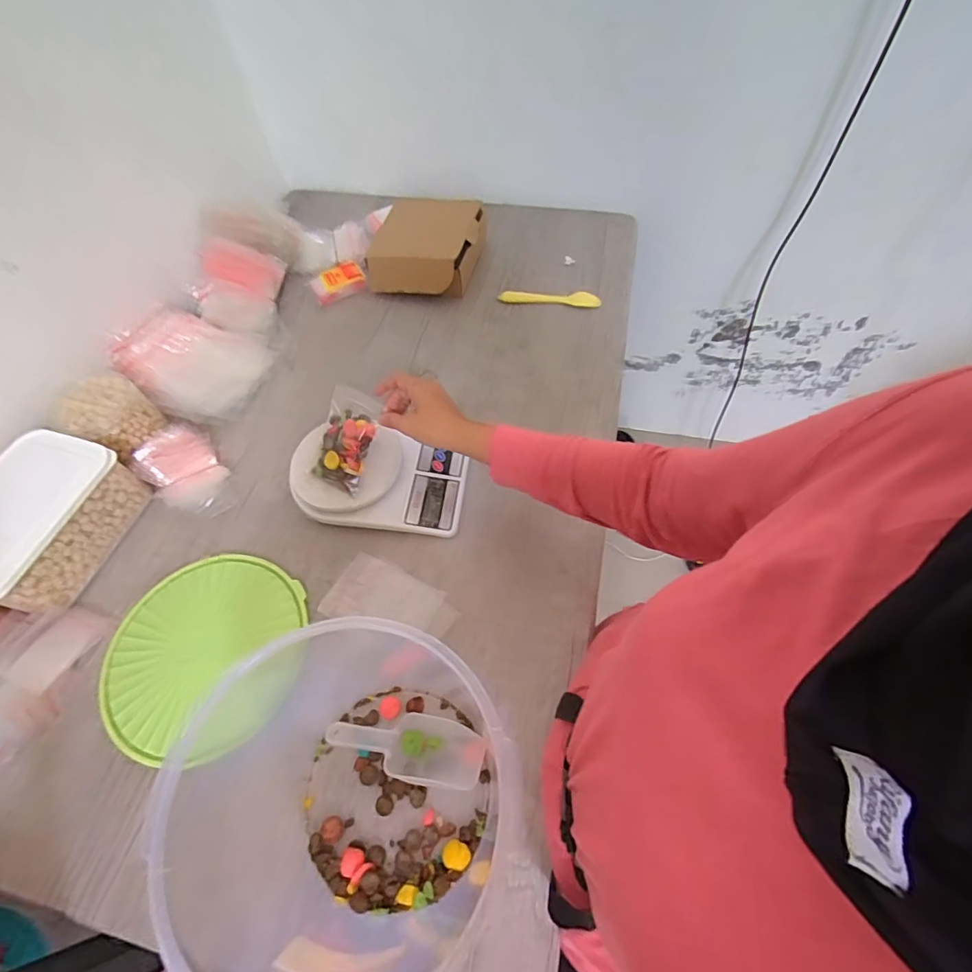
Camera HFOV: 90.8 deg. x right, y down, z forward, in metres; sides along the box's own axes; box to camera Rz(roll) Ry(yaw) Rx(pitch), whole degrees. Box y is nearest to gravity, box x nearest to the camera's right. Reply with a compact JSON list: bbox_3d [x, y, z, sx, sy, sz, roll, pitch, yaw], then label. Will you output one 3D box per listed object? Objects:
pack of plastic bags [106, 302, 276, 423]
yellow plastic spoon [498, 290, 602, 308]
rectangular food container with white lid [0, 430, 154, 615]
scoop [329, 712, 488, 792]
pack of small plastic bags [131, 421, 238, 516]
[{"bbox_3d":[-0.423,-0.178,0.679,0.198,0.054,0.157,16,62,12],"label":"pack of plastic bags"},{"bbox_3d":[0.097,-0.290,0.735,0.153,0.014,0.027,8,61,8],"label":"yellow plastic spoon"},{"bbox_3d":[-0.490,0.039,0.527,0.107,0.083,0.178,13,62,10],"label":"rectangular food container with white lid"},{"bbox_3d":[-0.074,0.233,0.430,0.141,0.026,0.051,6,61,7],"label":"scoop"},{"bbox_3d":[-0.367,-0.020,0.585,0.120,0.057,0.086,36,68,21],"label":"pack of small plastic bags"}]

